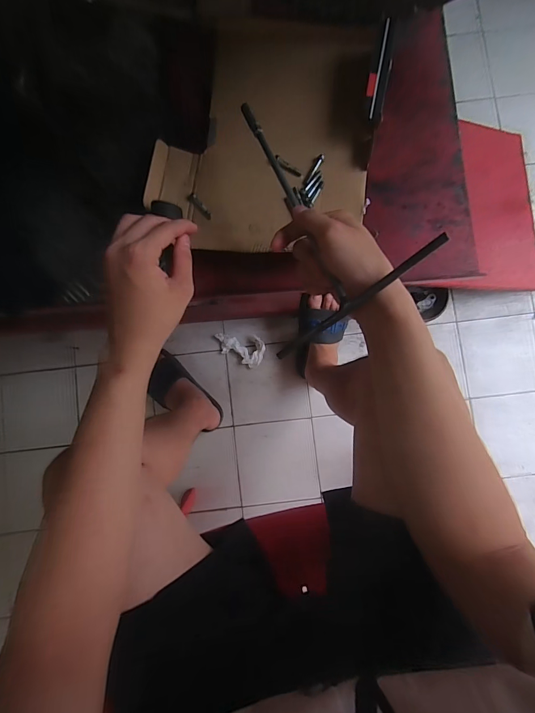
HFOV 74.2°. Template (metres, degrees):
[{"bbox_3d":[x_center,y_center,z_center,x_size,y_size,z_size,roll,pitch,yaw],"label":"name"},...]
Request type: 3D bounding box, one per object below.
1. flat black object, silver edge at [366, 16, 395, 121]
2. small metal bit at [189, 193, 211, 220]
[{"bbox_3d":[0.132,-0.332,0.413,0.025,0.024,0.096,8,108,3],"label":"flat black object, silver edge"},{"bbox_3d":[-0.084,-0.190,0.448,0.009,0.005,0.038,-42,85,-1],"label":"small metal bit"}]

